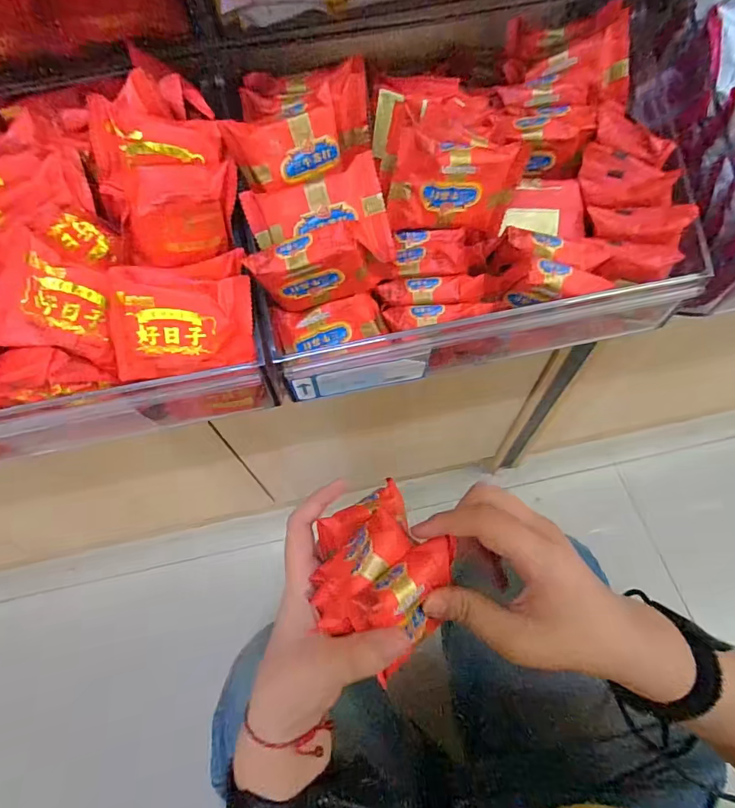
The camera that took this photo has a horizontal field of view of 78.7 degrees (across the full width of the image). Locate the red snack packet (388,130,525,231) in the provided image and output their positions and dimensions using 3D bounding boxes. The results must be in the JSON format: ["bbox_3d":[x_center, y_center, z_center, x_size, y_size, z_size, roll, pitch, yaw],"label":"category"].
[{"bbox_3d":[0.054,-0.137,0.279,0.078,0.055,0.025,-3,62,2],"label":"red snack packet"}]

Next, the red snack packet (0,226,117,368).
[{"bbox_3d":[-0.175,-0.057,0.255,0.061,0.013,0.060,14,103,-26],"label":"red snack packet"}]

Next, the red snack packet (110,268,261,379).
[{"bbox_3d":[-0.110,-0.044,0.268,0.080,0.060,0.016,-4,27,-15],"label":"red snack packet"}]

